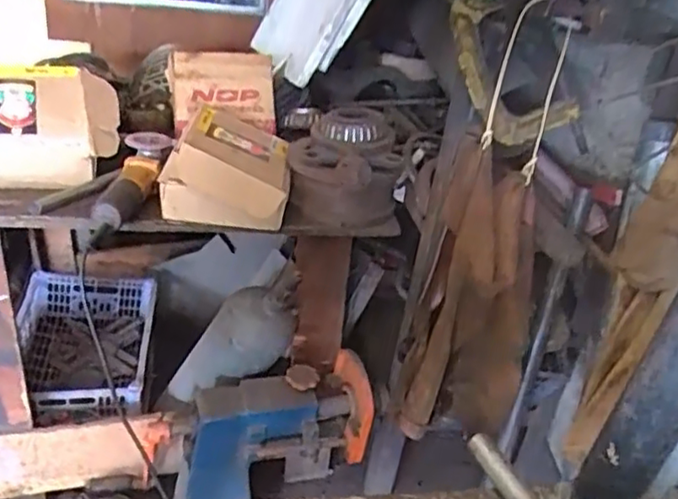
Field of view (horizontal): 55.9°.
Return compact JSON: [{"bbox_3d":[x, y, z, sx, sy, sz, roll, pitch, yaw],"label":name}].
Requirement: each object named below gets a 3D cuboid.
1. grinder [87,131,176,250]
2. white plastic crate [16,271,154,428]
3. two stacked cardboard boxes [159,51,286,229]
[{"bbox_3d":[-0.372,-0.105,1.122,0.079,0.062,0.284,8,43,0],"label":"grinder"},{"bbox_3d":[-0.646,0.261,1.607,0.319,0.147,0.494,0,30,-13],"label":"white plastic crate"},{"bbox_3d":[-0.225,-0.248,1.269,0.239,0.127,0.507,2,43,-9],"label":"two stacked cardboard boxes"}]

